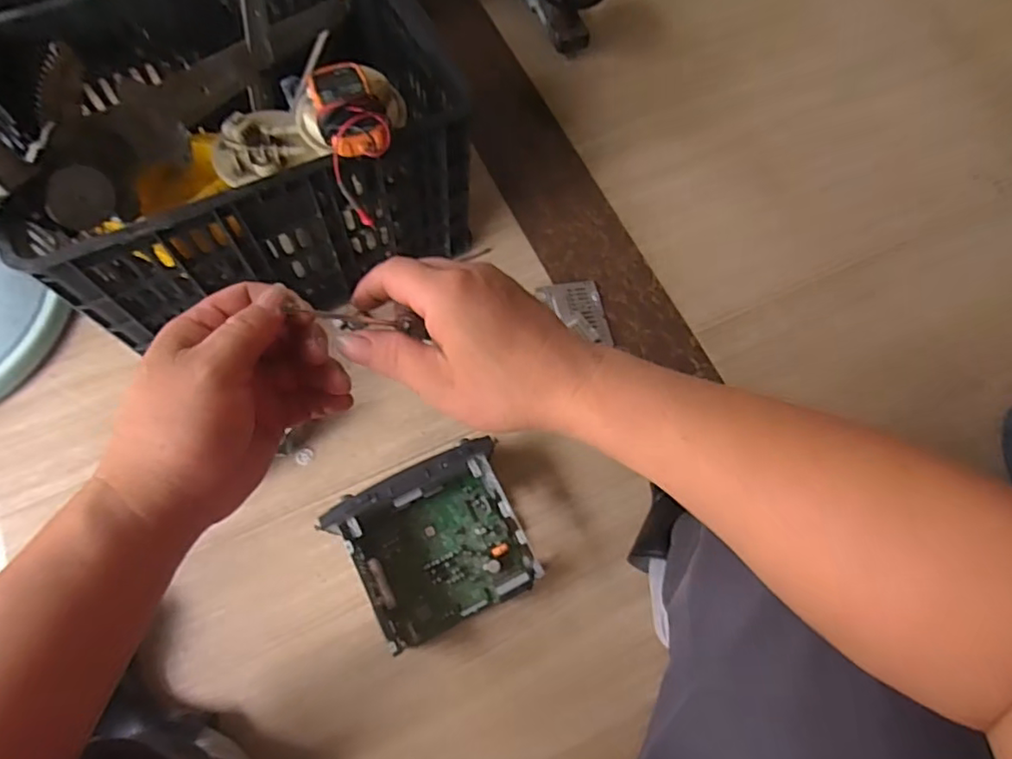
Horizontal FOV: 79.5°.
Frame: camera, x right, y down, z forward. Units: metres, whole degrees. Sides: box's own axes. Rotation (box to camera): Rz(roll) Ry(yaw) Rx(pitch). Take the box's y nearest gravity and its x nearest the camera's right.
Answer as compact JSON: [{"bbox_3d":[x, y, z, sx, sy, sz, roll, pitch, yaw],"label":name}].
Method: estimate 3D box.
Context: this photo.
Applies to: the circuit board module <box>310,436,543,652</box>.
[{"bbox_3d":[-0.079,0.197,0.711,0.180,0.127,0.166,-23,71,-11],"label":"circuit board module"}]

